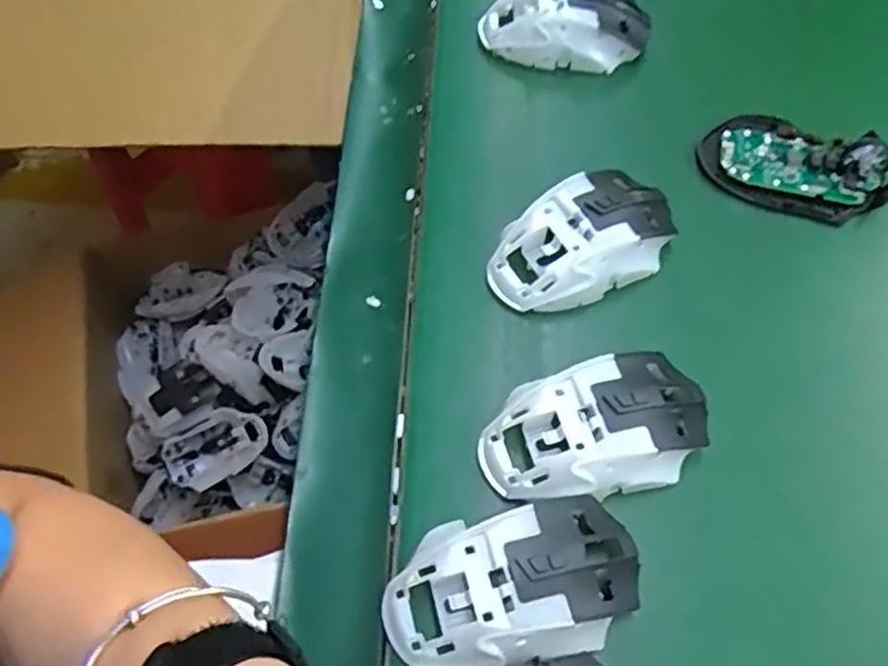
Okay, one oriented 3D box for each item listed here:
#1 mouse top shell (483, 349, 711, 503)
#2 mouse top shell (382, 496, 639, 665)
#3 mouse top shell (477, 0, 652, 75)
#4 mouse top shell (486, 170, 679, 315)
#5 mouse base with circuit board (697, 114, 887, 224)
[{"bbox_3d":[0.076,0.049,0.353,0.116,0.038,0.066,-14,64,-8],"label":"mouse top shell"},{"bbox_3d":[0.031,0.113,0.317,0.116,0.034,0.067,-8,63,-5],"label":"mouse top shell"},{"bbox_3d":[0.086,-0.223,0.498,0.120,0.039,0.067,1,63,0],"label":"mouse top shell"},{"bbox_3d":[0.083,-0.053,0.411,0.118,0.042,0.064,-24,66,-12],"label":"mouse top shell"},{"bbox_3d":[0.226,-0.109,0.448,0.113,0.029,0.065,26,64,12],"label":"mouse base with circuit board"}]

